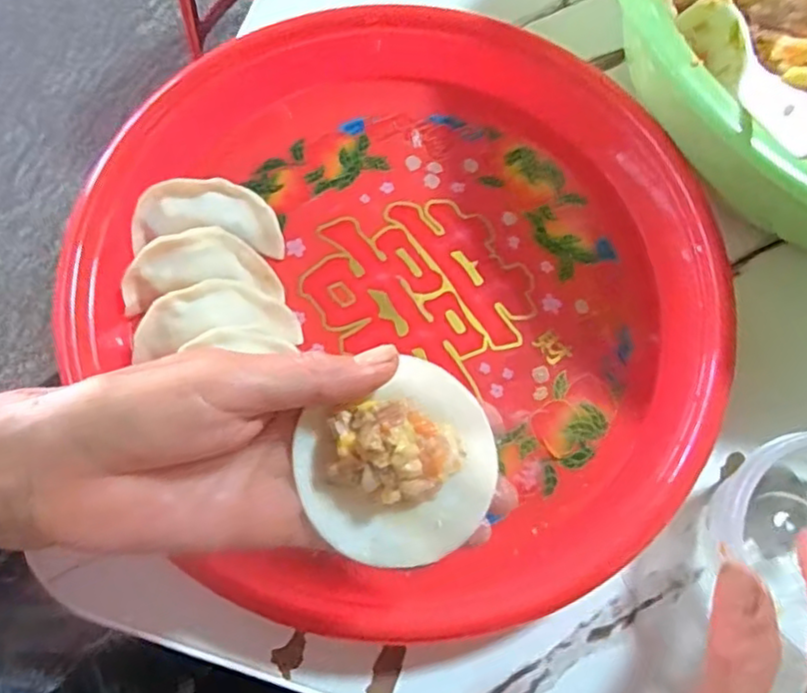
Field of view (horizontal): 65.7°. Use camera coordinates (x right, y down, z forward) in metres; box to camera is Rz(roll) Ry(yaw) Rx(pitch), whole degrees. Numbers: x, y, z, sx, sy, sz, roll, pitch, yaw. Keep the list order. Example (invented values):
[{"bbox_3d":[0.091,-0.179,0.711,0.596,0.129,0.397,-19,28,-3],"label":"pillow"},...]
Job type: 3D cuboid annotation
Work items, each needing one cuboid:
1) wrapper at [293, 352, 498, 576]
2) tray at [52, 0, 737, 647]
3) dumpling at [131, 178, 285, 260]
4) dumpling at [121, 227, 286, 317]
[{"bbox_3d":[0.000,0.043,0.223,0.070,0.021,0.065,0,74,0],"label":"wrapper"},{"bbox_3d":[0.008,-0.032,0.319,0.307,0.041,0.308,1,75,-4],"label":"tray"},{"bbox_3d":[-0.102,-0.066,0.323,0.076,0.027,0.032,4,74,-3],"label":"dumpling"},{"bbox_3d":[-0.103,-0.040,0.315,0.076,0.014,0.039,-11,116,-8],"label":"dumpling"}]

